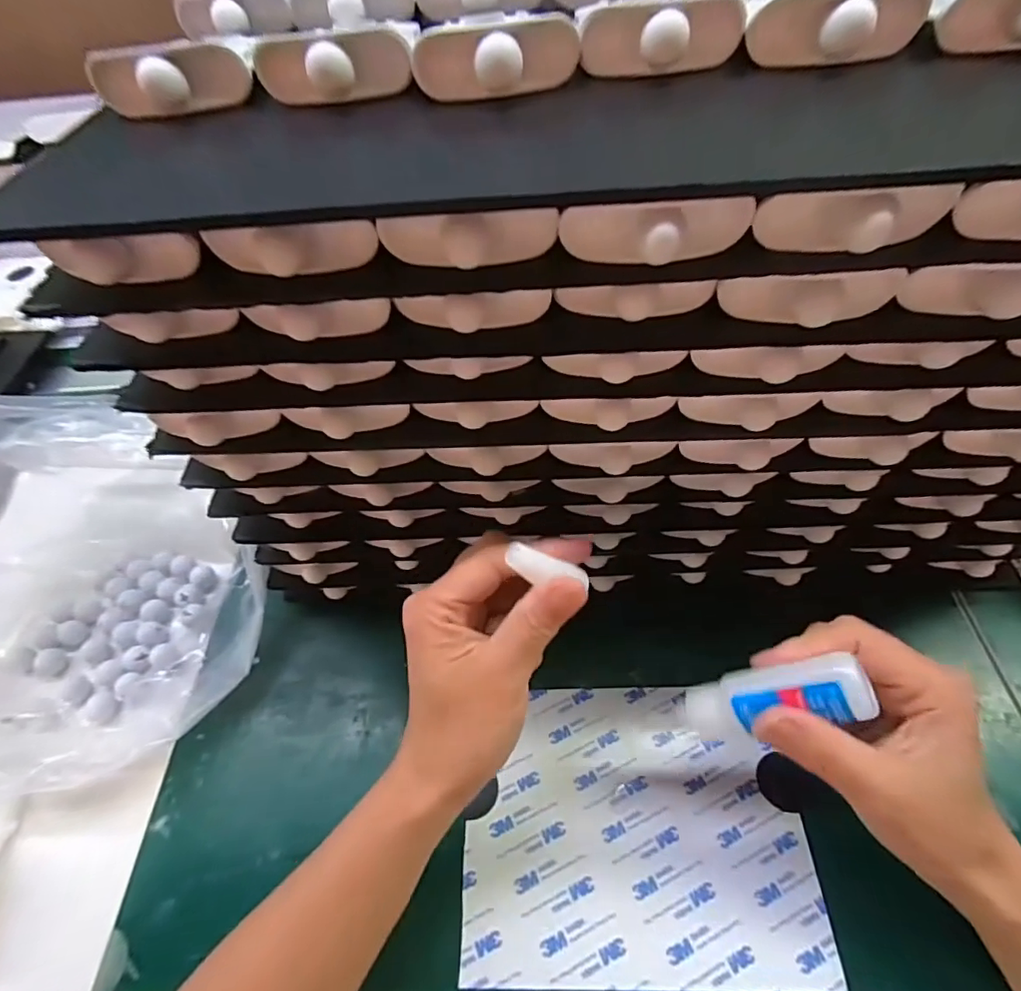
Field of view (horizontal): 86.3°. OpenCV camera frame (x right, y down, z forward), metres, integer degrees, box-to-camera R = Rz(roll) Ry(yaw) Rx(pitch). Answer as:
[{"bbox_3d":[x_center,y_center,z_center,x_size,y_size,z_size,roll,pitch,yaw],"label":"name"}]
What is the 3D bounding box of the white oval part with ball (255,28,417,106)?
[{"bbox_3d":[-0.065,-0.156,0.198,0.057,0.019,0.012,-1,54,4],"label":"white oval part with ball"}]

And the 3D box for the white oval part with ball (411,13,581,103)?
[{"bbox_3d":[-0.004,-0.152,0.190,0.057,0.022,0.014,-8,54,-1],"label":"white oval part with ball"}]

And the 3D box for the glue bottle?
[{"bbox_3d":[0.109,0.088,0.232,0.075,0.018,0.025,-23,47,30],"label":"glue bottle"}]

